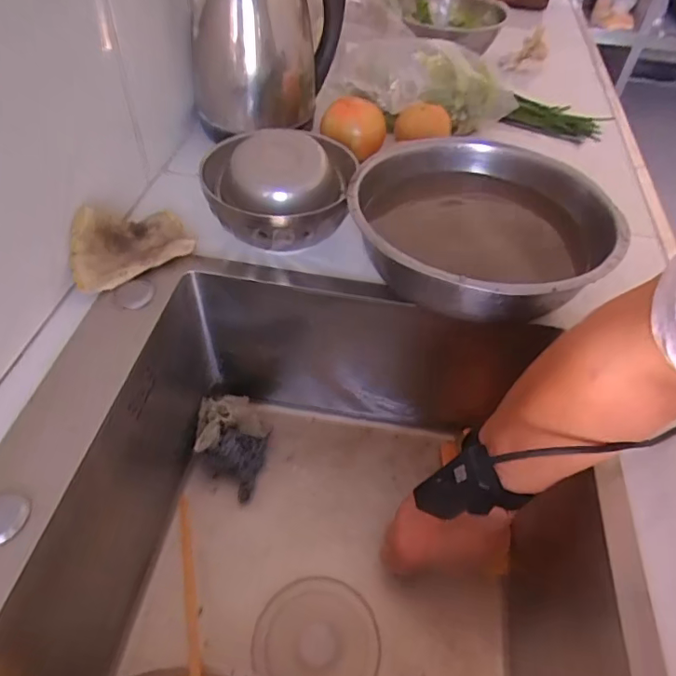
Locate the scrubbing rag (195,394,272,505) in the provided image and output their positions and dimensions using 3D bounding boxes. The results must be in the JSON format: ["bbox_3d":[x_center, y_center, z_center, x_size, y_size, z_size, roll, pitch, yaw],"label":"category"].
[{"bbox_3d":[-0.112,0.112,0.562,0.070,0.044,0.110,-10,50,-11],"label":"scrubbing rag"}]

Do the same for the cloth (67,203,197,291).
[{"bbox_3d":[-0.199,-0.094,0.496,0.115,0.058,0.076,-32,57,-27],"label":"cloth"}]

